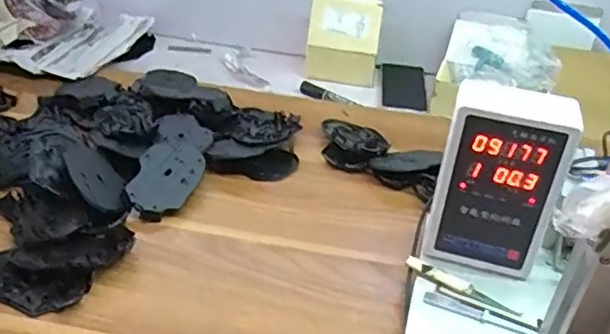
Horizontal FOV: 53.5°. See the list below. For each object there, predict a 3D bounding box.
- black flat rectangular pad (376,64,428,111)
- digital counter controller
[{"bbox_3d":[0.169,-0.140,1.043,0.076,0.006,0.143,6,36,1],"label":"black flat rectangular pad"},{"bbox_3d":[0.183,0.014,0.584,0.113,0.180,0.063,15,37,15],"label":"digital counter controller"}]

